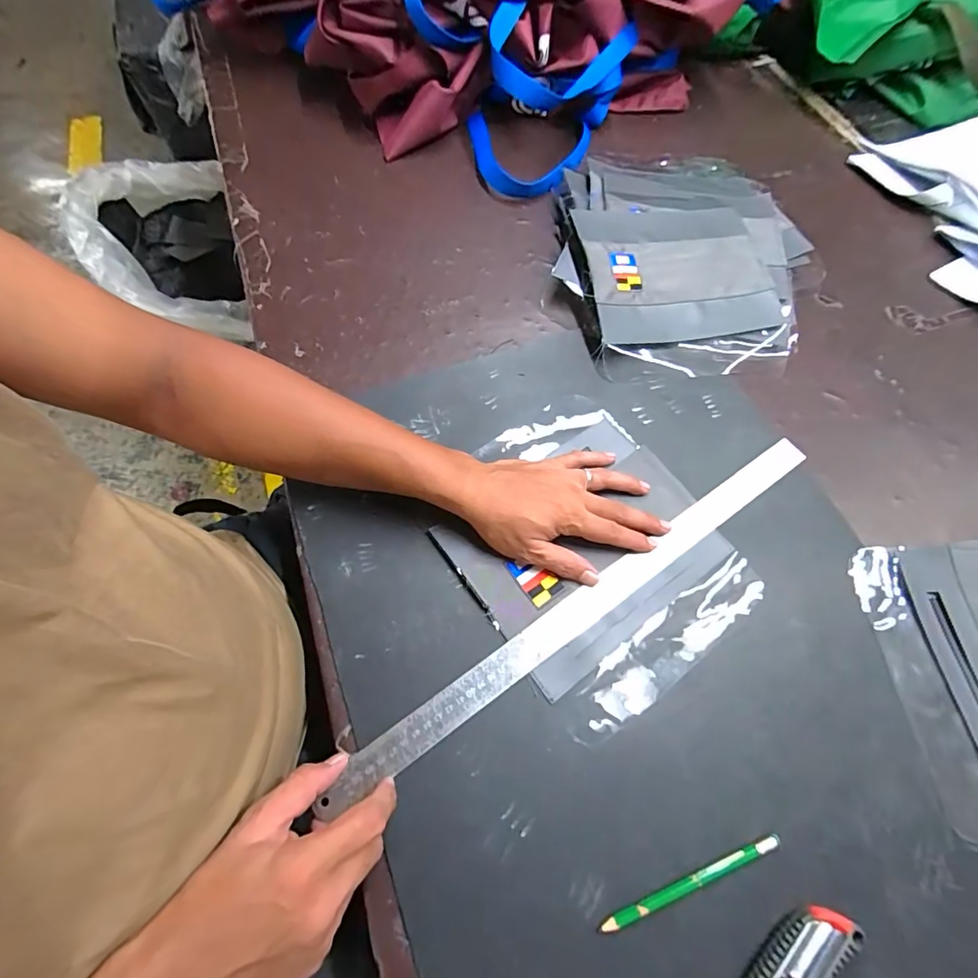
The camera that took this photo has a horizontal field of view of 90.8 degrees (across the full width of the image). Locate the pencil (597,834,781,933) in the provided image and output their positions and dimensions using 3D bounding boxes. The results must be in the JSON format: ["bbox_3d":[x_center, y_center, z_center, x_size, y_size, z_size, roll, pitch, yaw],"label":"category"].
[{"bbox_3d":[0.138,0.267,0.327,0.137,0.005,0.008,-17,66,-11],"label":"pencil"}]

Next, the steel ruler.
[{"bbox_3d":[0.094,0.092,0.416,0.511,0.004,0.035,-32,73,-17],"label":"steel ruler"}]

